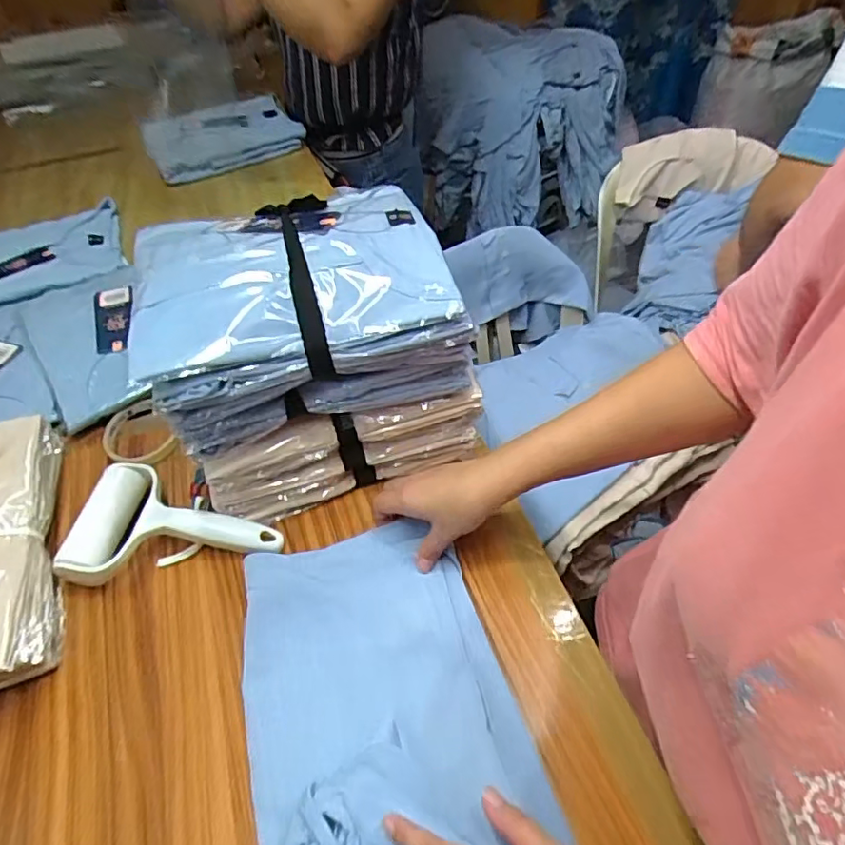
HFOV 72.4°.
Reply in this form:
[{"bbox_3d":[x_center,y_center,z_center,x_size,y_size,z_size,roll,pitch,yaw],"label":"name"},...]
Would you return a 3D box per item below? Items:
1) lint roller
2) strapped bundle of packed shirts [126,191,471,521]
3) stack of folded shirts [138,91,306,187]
[{"bbox_3d":[-0.229,0.106,0.523,0.181,0.043,0.110,12,51,15],"label":"lint roller"},{"bbox_3d":[-0.102,-0.071,0.541,0.251,0.196,0.198,-19,50,-11],"label":"strapped bundle of packed shirts"},{"bbox_3d":[-0.362,-0.518,1.055,0.263,0.083,0.153,-29,53,-19],"label":"stack of folded shirts"}]

